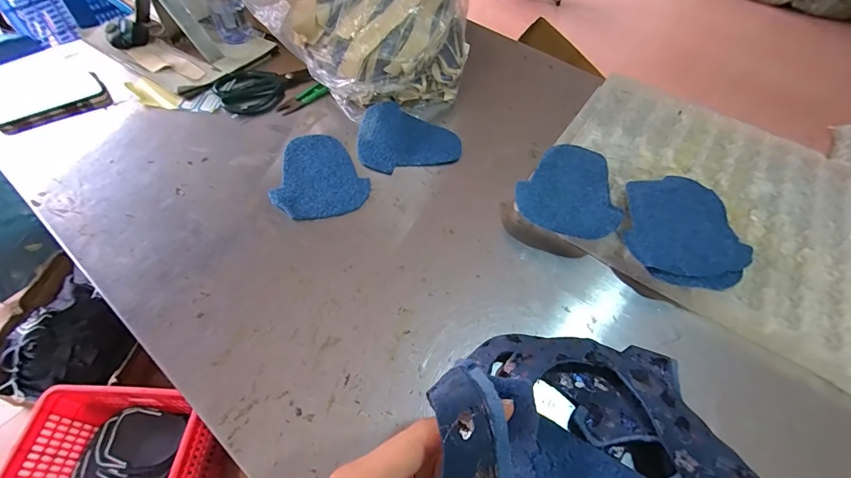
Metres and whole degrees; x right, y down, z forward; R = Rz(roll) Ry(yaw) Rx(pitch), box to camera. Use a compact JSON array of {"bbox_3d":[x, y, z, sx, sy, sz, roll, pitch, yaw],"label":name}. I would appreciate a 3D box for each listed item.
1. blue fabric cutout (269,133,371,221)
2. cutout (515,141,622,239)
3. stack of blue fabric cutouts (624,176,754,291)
[{"bbox_3d":[-0.144,-0.094,0.551,0.121,0.004,0.158,-3,55,-7],"label":"blue fabric cutout"},{"bbox_3d":[0.185,-0.070,0.512,0.122,0.008,0.155,13,55,5],"label":"cutout"},{"bbox_3d":[0.325,-0.019,0.490,0.139,0.018,0.181,19,55,10],"label":"stack of blue fabric cutouts"}]

